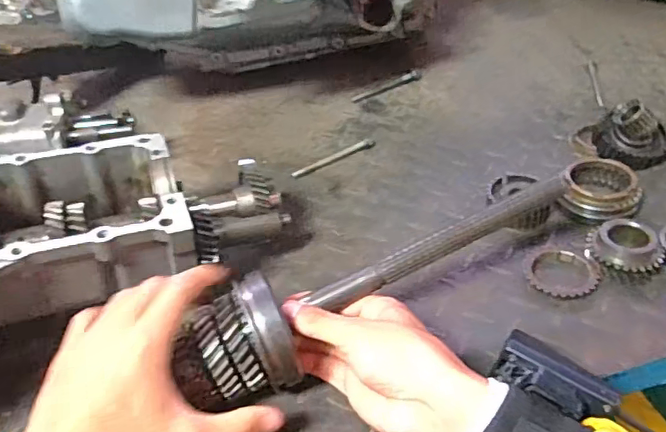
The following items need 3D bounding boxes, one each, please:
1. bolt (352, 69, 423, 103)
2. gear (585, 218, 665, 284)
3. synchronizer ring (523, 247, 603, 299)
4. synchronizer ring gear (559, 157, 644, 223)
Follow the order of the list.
[{"bbox_3d":[0.072,-0.171,0.729,0.108,0.012,0.015,-23,42,-19],"label":"bolt"},{"bbox_3d":[0.237,0.026,0.446,0.050,0.032,0.050,-4,40,3],"label":"gear"},{"bbox_3d":[0.185,0.045,0.450,0.058,0.005,0.055,-4,40,3],"label":"synchronizer ring"},{"bbox_3d":[0.242,-0.022,0.502,0.066,0.033,0.059,21,47,30],"label":"synchronizer ring gear"}]

